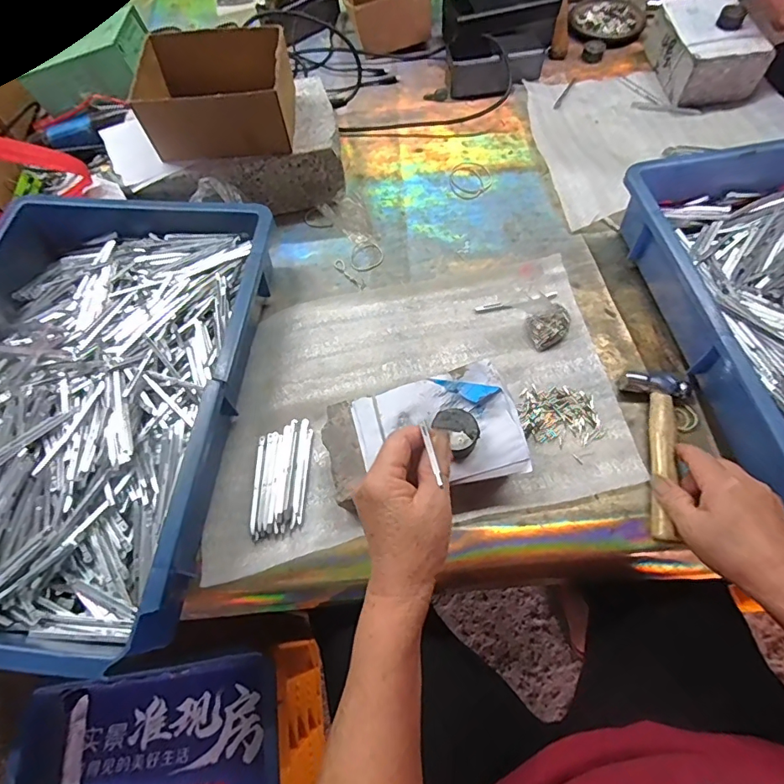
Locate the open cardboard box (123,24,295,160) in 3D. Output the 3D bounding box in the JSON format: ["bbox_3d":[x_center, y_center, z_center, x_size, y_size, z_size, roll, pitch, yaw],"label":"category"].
[{"bbox_3d":[-0.190,-0.331,0.521,0.157,0.071,0.117,-3,63,2],"label":"open cardboard box"}]

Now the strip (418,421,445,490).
[{"bbox_3d":[0.026,0.038,0.308,0.005,0.006,0.049,-12,46,-2],"label":"strip"}]

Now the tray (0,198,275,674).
[{"bbox_3d":[-0.287,0.002,0.444,0.296,0.072,0.436,4,63,6],"label":"tray"}]

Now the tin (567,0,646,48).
[{"bbox_3d":[0.337,-0.590,0.747,0.115,0.017,0.134,3,63,5],"label":"tin"}]

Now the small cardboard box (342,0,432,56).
[{"bbox_3d":[-0.002,-0.587,0.702,0.133,0.059,0.138,-13,63,-3],"label":"small cardboard box"}]

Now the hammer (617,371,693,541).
[{"bbox_3d":[0.240,0.050,0.419,0.061,0.018,0.160,10,62,8],"label":"hammer"}]

